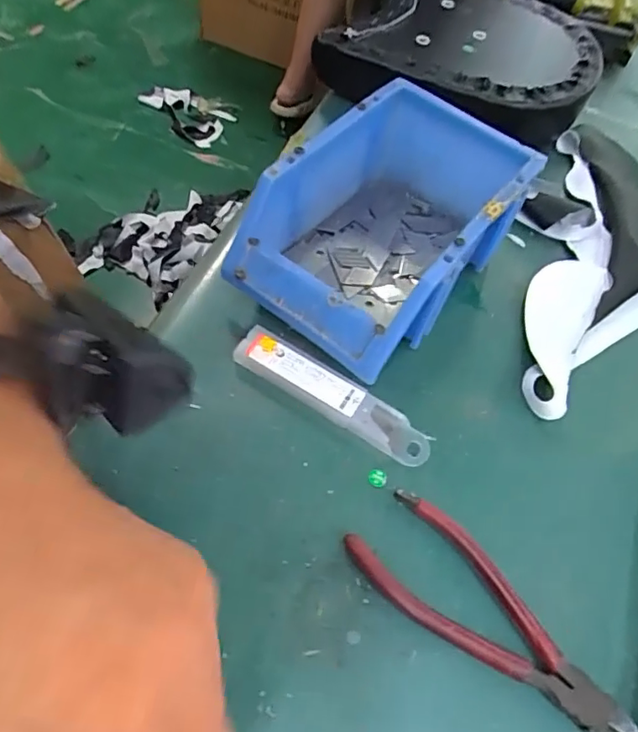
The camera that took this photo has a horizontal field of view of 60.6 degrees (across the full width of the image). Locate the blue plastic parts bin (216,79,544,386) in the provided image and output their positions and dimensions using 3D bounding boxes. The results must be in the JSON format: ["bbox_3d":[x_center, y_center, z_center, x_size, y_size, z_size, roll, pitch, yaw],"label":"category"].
[{"bbox_3d":[0.042,-0.088,0.351,0.117,0.077,0.175,36,63,16],"label":"blue plastic parts bin"}]

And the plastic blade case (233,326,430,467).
[{"bbox_3d":[0.008,0.017,0.322,0.125,0.014,0.026,29,62,13],"label":"plastic blade case"}]

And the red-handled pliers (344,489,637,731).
[{"bbox_3d":[0.084,0.127,0.265,0.050,0.010,0.152,-40,69,-23],"label":"red-handled pliers"}]

